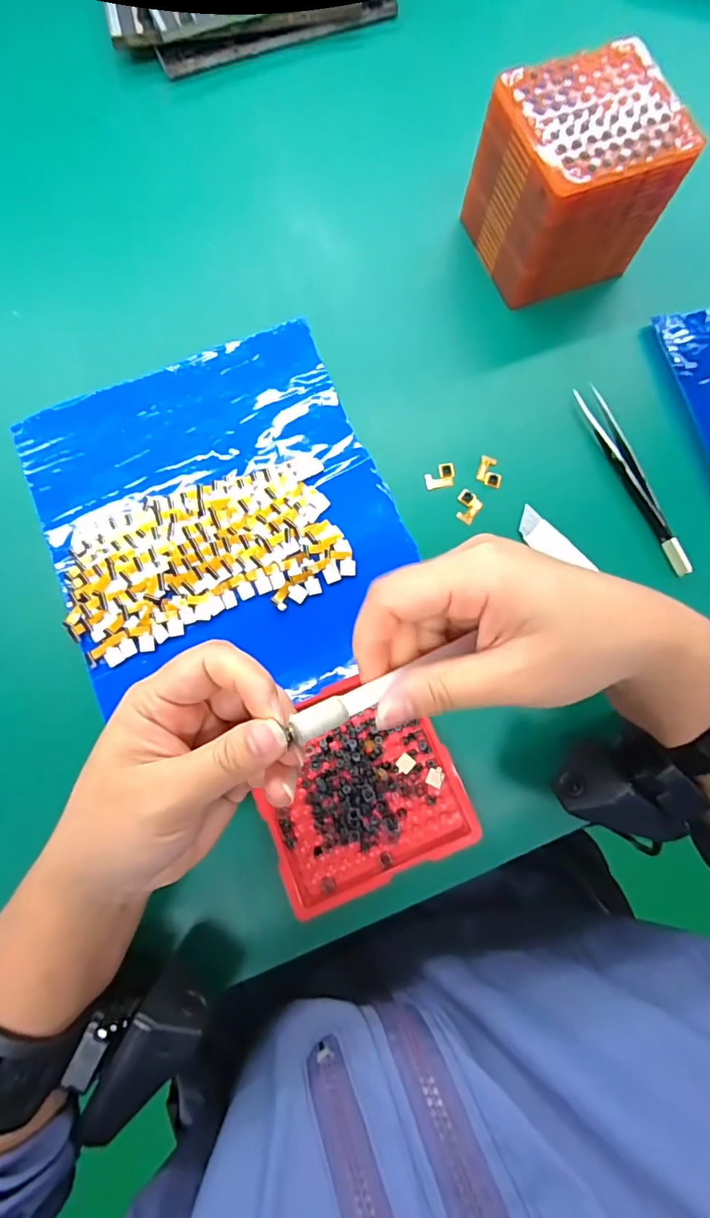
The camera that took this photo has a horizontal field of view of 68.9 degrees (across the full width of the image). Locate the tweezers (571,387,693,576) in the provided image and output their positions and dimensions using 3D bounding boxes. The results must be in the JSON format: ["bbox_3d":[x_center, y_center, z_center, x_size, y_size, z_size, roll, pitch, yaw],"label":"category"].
[{"bbox_3d":[0.165,-0.079,0.308,0.015,0.008,0.128,-19,78,-5],"label":"tweezers"}]

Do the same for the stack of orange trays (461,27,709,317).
[{"bbox_3d":[0.129,-0.255,0.313,0.094,0.082,0.084,-22,78,-5],"label":"stack of orange trays"}]

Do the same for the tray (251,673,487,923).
[{"bbox_3d":[0.001,0.090,0.270,0.097,0.012,0.098,-22,78,-5],"label":"tray"}]

